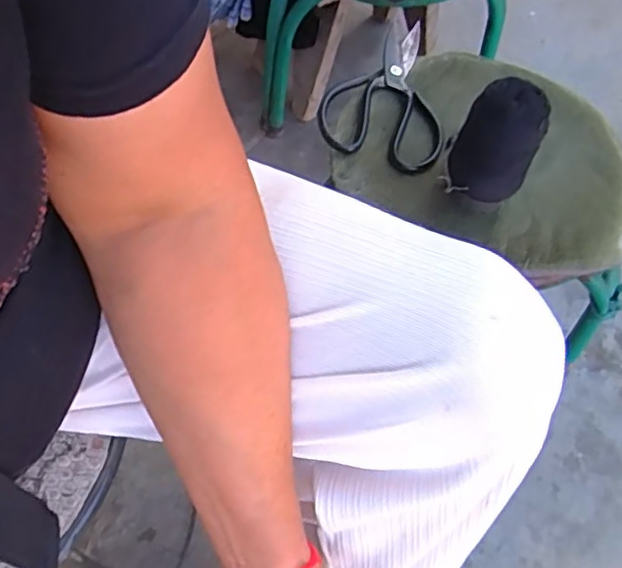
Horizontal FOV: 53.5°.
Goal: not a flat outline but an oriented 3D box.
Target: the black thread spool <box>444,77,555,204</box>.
[{"bbox_3d":[0.154,-0.109,0.525,0.063,0.117,0.060,1,60,-1],"label":"black thread spool"}]

